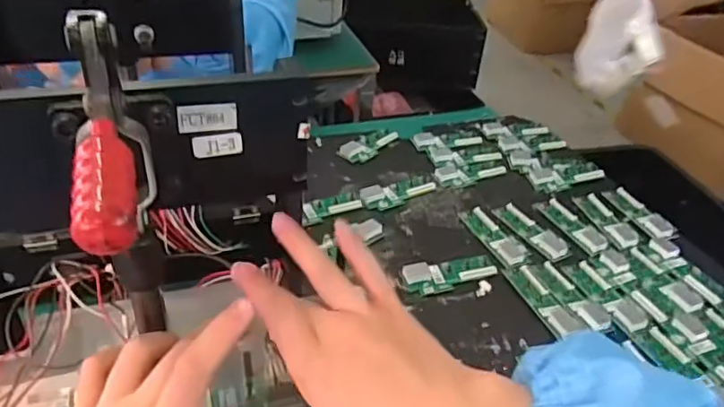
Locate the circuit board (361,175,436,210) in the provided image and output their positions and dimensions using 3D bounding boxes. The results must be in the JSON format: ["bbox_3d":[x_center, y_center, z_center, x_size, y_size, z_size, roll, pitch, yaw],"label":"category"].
[{"bbox_3d":[0.044,-0.016,0.697,0.100,0.012,0.037,-20,43,-28],"label":"circuit board"}]

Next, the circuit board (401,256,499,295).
[{"bbox_3d":[0.089,0.071,0.584,0.100,0.010,0.035,-9,39,-17],"label":"circuit board"}]

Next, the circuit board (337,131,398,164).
[{"bbox_3d":[0.006,-0.082,0.783,0.041,0.015,0.095,25,42,25],"label":"circuit board"}]

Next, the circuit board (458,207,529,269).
[{"bbox_3d":[0.147,0.035,0.640,0.039,0.007,0.101,-12,40,-20],"label":"circuit board"}]

